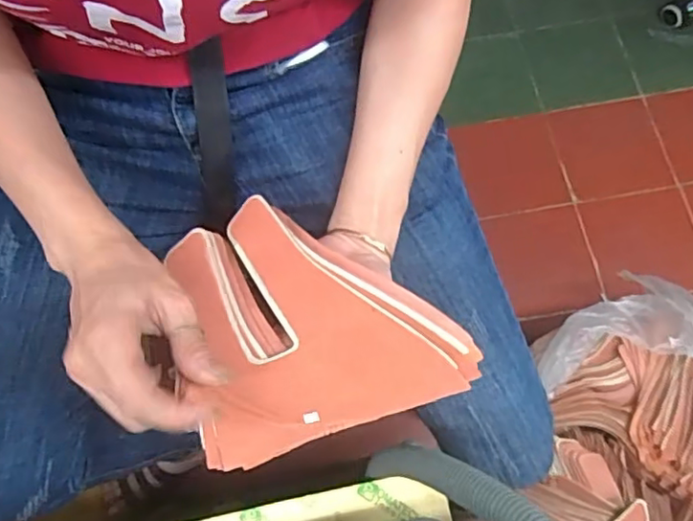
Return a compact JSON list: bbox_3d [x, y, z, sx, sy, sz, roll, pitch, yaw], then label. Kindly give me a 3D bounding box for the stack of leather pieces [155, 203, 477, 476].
[{"bbox_3d":[-0.021,0.030,0.383,0.166,0.040,0.167,-18,70,-5],"label":"stack of leather pieces"}]

